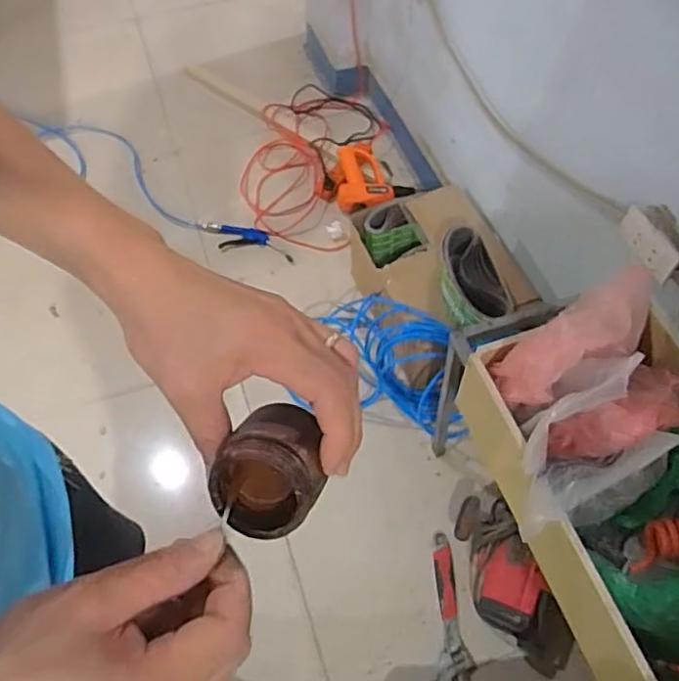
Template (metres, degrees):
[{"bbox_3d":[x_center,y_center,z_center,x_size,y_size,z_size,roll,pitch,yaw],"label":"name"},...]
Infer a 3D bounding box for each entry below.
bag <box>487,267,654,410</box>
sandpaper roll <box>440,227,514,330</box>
[{"bbox_3d":[0.281,0.003,0.775,0.214,0.089,0.084,-40,58,19],"label":"bag"},{"bbox_3d":[0.282,-0.133,1.359,0.124,0.091,0.227,-12,57,-5],"label":"sandpaper roll"}]

